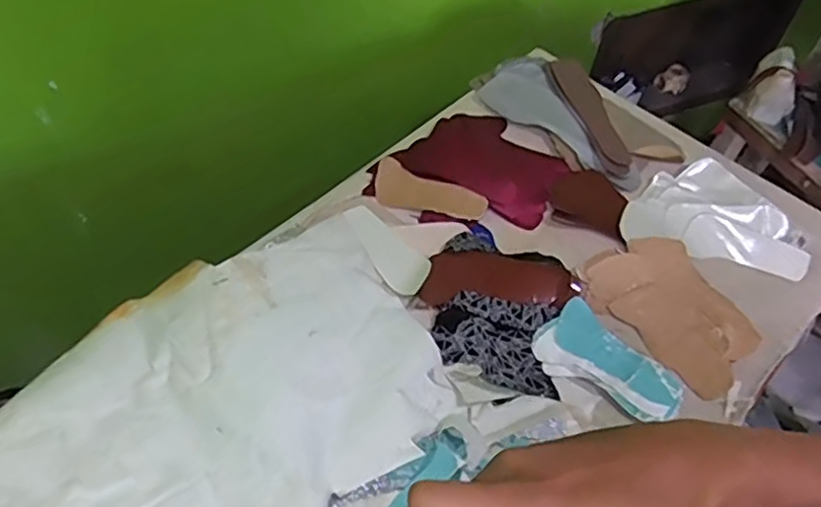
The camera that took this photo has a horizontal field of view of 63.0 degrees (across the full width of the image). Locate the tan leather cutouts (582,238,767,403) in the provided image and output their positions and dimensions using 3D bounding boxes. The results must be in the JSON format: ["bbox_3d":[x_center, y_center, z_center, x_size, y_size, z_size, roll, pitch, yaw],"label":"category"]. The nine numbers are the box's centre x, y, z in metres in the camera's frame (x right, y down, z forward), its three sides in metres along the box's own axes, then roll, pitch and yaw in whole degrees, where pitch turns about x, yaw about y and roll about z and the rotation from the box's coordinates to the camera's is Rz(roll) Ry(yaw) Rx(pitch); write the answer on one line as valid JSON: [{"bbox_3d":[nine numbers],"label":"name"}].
[{"bbox_3d":[0.340,0.068,0.863,0.127,0.023,0.209,-45,70,-5],"label":"tan leather cutouts"}]

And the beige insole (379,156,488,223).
[{"bbox_3d":[0.025,-0.082,0.968,0.166,0.011,0.068,24,80,12],"label":"beige insole"}]

